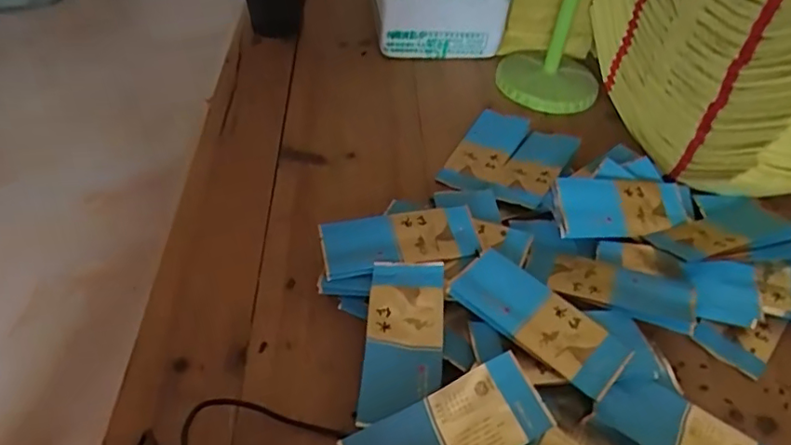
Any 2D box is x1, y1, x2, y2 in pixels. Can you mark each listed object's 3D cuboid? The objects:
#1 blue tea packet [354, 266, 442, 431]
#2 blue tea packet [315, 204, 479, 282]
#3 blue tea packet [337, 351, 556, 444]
[{"bbox_3d":[0.005,0.083,0.422,0.058,0.008,0.124,7,58,6],"label":"blue tea packet"},{"bbox_3d":[0.005,0.012,0.481,0.128,0.006,0.057,-8,45,-10],"label":"blue tea packet"},{"bbox_3d":[0.034,0.134,0.366,0.128,0.008,0.054,-23,74,-17],"label":"blue tea packet"}]

